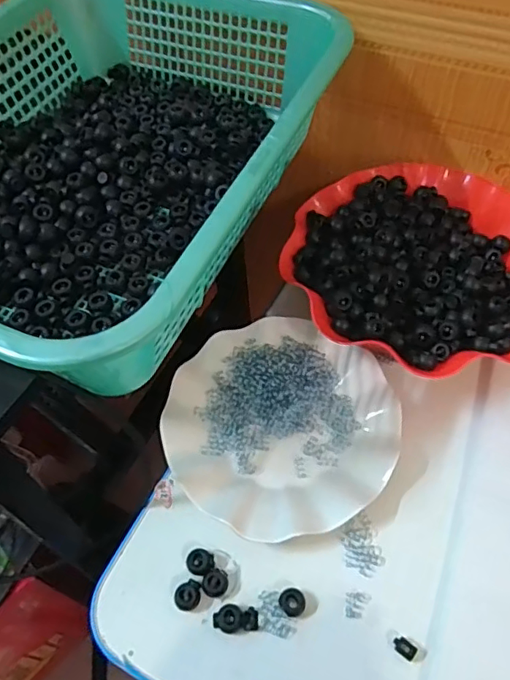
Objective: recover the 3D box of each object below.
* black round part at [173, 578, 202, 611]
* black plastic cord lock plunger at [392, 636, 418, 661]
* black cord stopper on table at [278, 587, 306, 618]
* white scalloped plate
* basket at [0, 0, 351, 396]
[{"bbox_3d":[-0.045,0.175,0.374,0.017,0.007,0.020,36,64,24],"label":"black round part"},{"bbox_3d":[0.097,0.199,0.354,0.014,0.005,0.011,36,64,23],"label":"black plastic cord lock plunger"},{"bbox_3d":[0.026,0.178,0.370,0.017,0.010,0.017,-1,56,2],"label":"black cord stopper on table"},{"bbox_3d":[0.022,0.065,0.437,0.176,0.022,0.173,-1,56,2],"label":"white scalloped plate"},{"bbox_3d":[-0.117,-0.145,0.414,0.289,0.090,0.381,20,59,15],"label":"basket"}]

